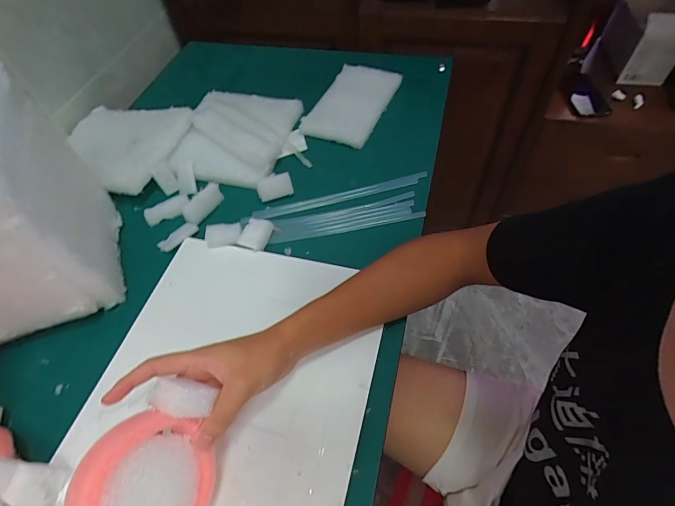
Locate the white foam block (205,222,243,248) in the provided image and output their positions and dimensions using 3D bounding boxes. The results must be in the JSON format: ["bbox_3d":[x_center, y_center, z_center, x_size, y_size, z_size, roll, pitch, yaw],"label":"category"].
[{"bbox_3d":[-0.158,-0.026,0.530,0.049,0.012,0.028,-9,55,-1],"label":"white foam block"}]

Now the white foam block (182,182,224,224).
[{"bbox_3d":[-0.198,-0.074,0.572,0.027,0.021,0.067,21,60,18],"label":"white foam block"}]

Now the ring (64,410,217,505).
[{"bbox_3d":[-0.142,0.179,0.292,0.026,0.107,0.102,-12,21,36],"label":"ring"}]

